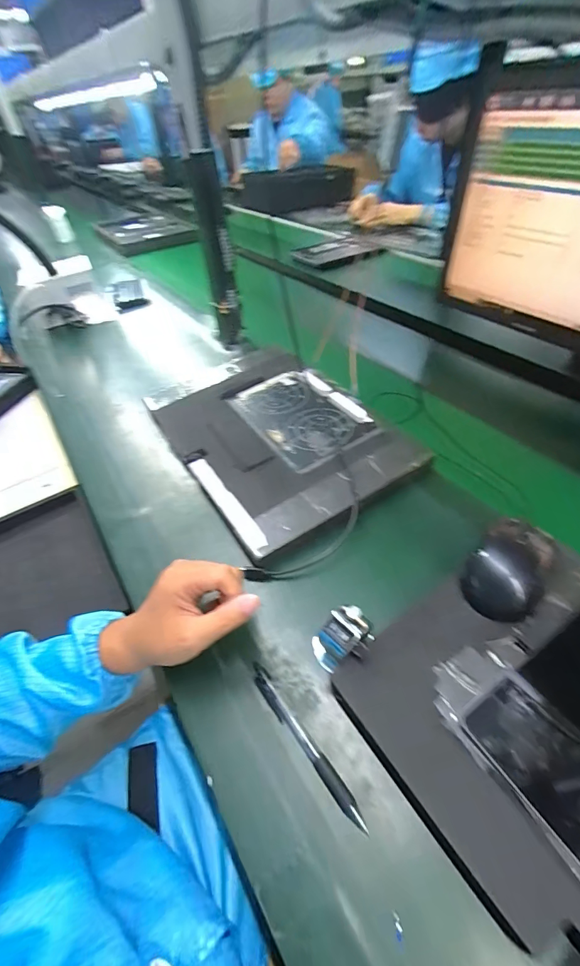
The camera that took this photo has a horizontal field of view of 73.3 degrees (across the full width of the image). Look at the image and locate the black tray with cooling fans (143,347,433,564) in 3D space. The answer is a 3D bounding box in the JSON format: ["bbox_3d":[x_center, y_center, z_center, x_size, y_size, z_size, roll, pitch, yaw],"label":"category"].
[{"bbox_3d":[-0.030,-0.079,0.572,0.261,0.046,0.383,-26,49,-20],"label":"black tray with cooling fans"}]

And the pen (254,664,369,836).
[{"bbox_3d":[0.010,0.206,0.313,0.012,0.006,0.136,-33,51,-23],"label":"pen"}]

